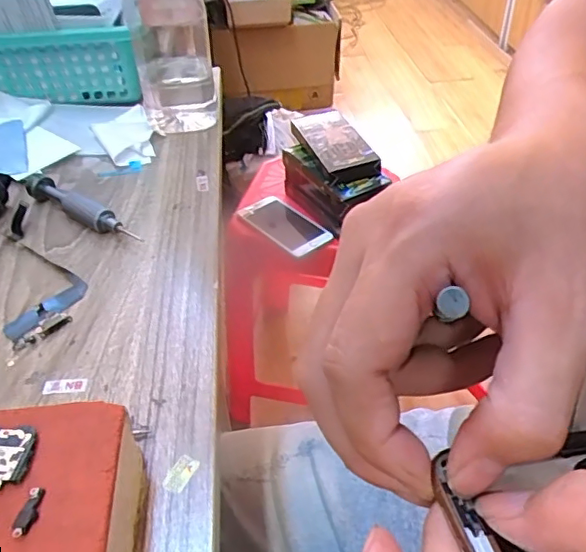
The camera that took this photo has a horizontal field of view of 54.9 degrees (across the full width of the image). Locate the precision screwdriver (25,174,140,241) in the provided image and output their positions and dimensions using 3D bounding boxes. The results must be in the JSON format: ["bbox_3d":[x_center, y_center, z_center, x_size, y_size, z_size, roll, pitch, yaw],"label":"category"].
[{"bbox_3d":[-0.147,-0.049,0.382,0.117,0.011,0.016,27,48,29],"label":"precision screwdriver"}]

